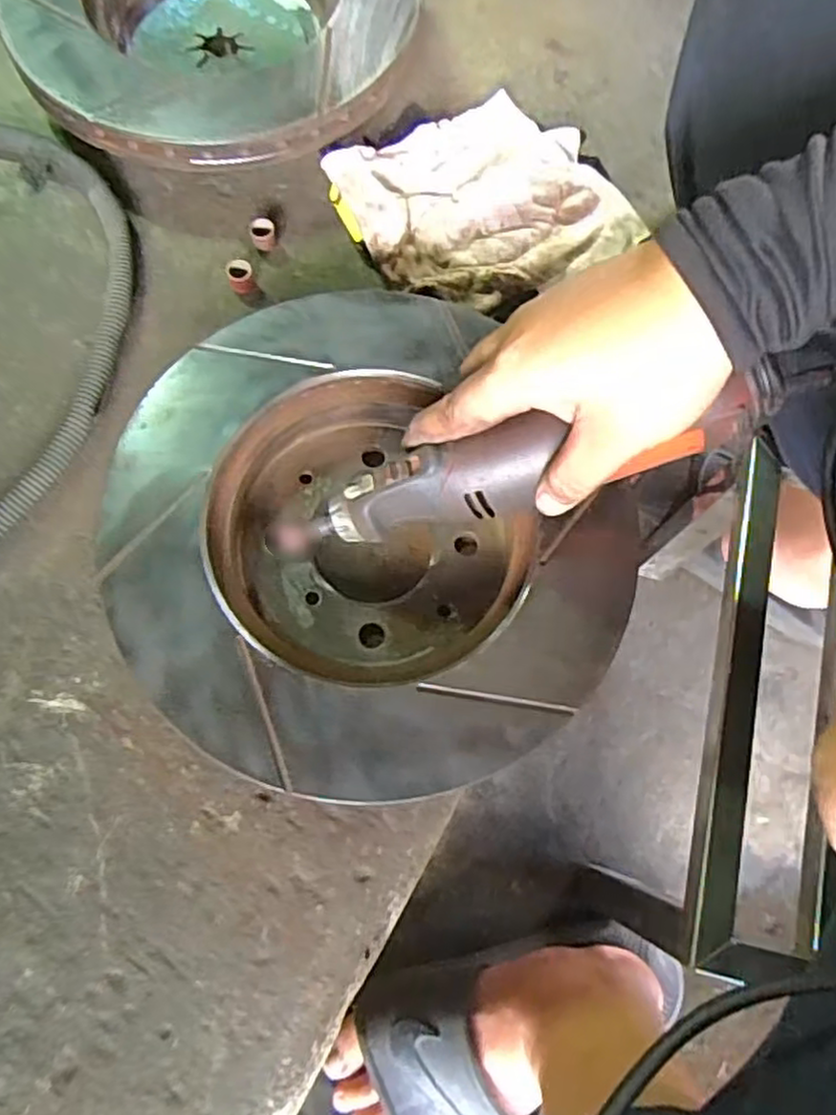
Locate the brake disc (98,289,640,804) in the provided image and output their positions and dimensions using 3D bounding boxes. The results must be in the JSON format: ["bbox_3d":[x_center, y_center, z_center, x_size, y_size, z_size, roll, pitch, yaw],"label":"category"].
[{"bbox_3d":[-0.030,-0.005,0.357,0.229,0.045,0.243,1,73,-2],"label":"brake disc"}]

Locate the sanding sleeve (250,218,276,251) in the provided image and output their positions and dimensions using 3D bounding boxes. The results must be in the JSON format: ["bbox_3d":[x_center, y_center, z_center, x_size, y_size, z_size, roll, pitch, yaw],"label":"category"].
[{"bbox_3d":[-0.095,-0.198,0.437,0.015,0.013,0.017,-11,73,-6],"label":"sanding sleeve"}]

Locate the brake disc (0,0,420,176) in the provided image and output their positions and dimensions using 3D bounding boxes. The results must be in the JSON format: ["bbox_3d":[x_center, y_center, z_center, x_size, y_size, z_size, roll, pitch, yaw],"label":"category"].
[{"bbox_3d":[-0.130,-0.355,0.464,0.251,0.044,0.253,-10,73,-5],"label":"brake disc"}]

